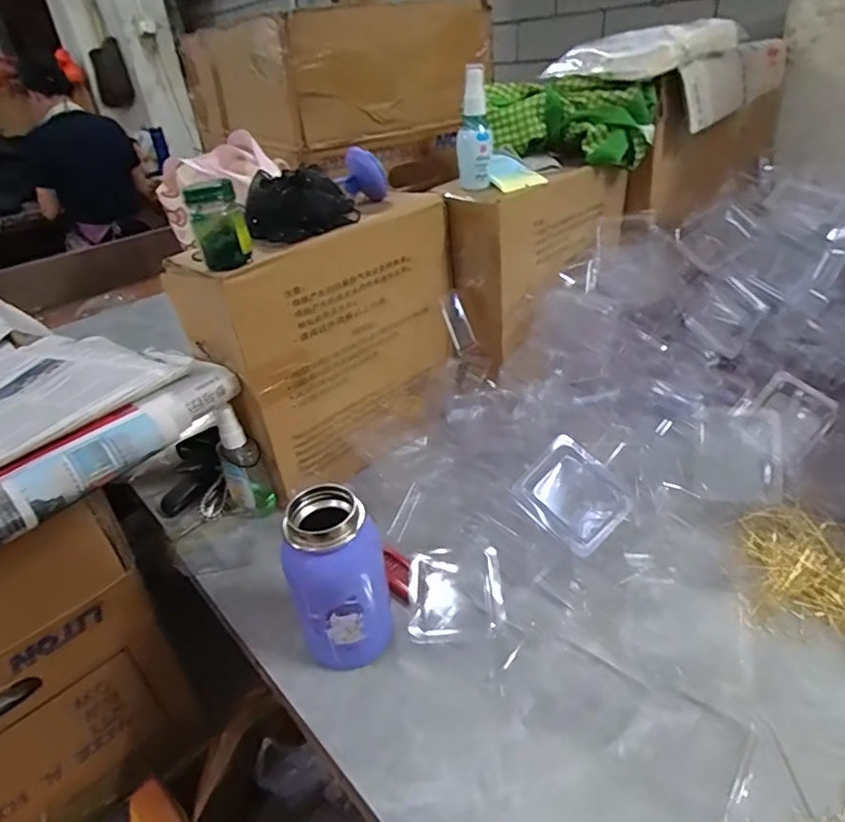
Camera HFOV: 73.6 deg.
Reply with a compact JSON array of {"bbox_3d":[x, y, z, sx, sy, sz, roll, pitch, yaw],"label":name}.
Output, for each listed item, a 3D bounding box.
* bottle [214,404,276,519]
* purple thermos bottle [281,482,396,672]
[{"bbox_3d":[-0.186,0.049,0.582,0.040,0.121,0.037,-18,36,-20],"label":"bottle"},{"bbox_3d":[-0.063,0.130,0.434,0.069,0.136,0.059,-9,33,-6],"label":"purple thermos bottle"}]

